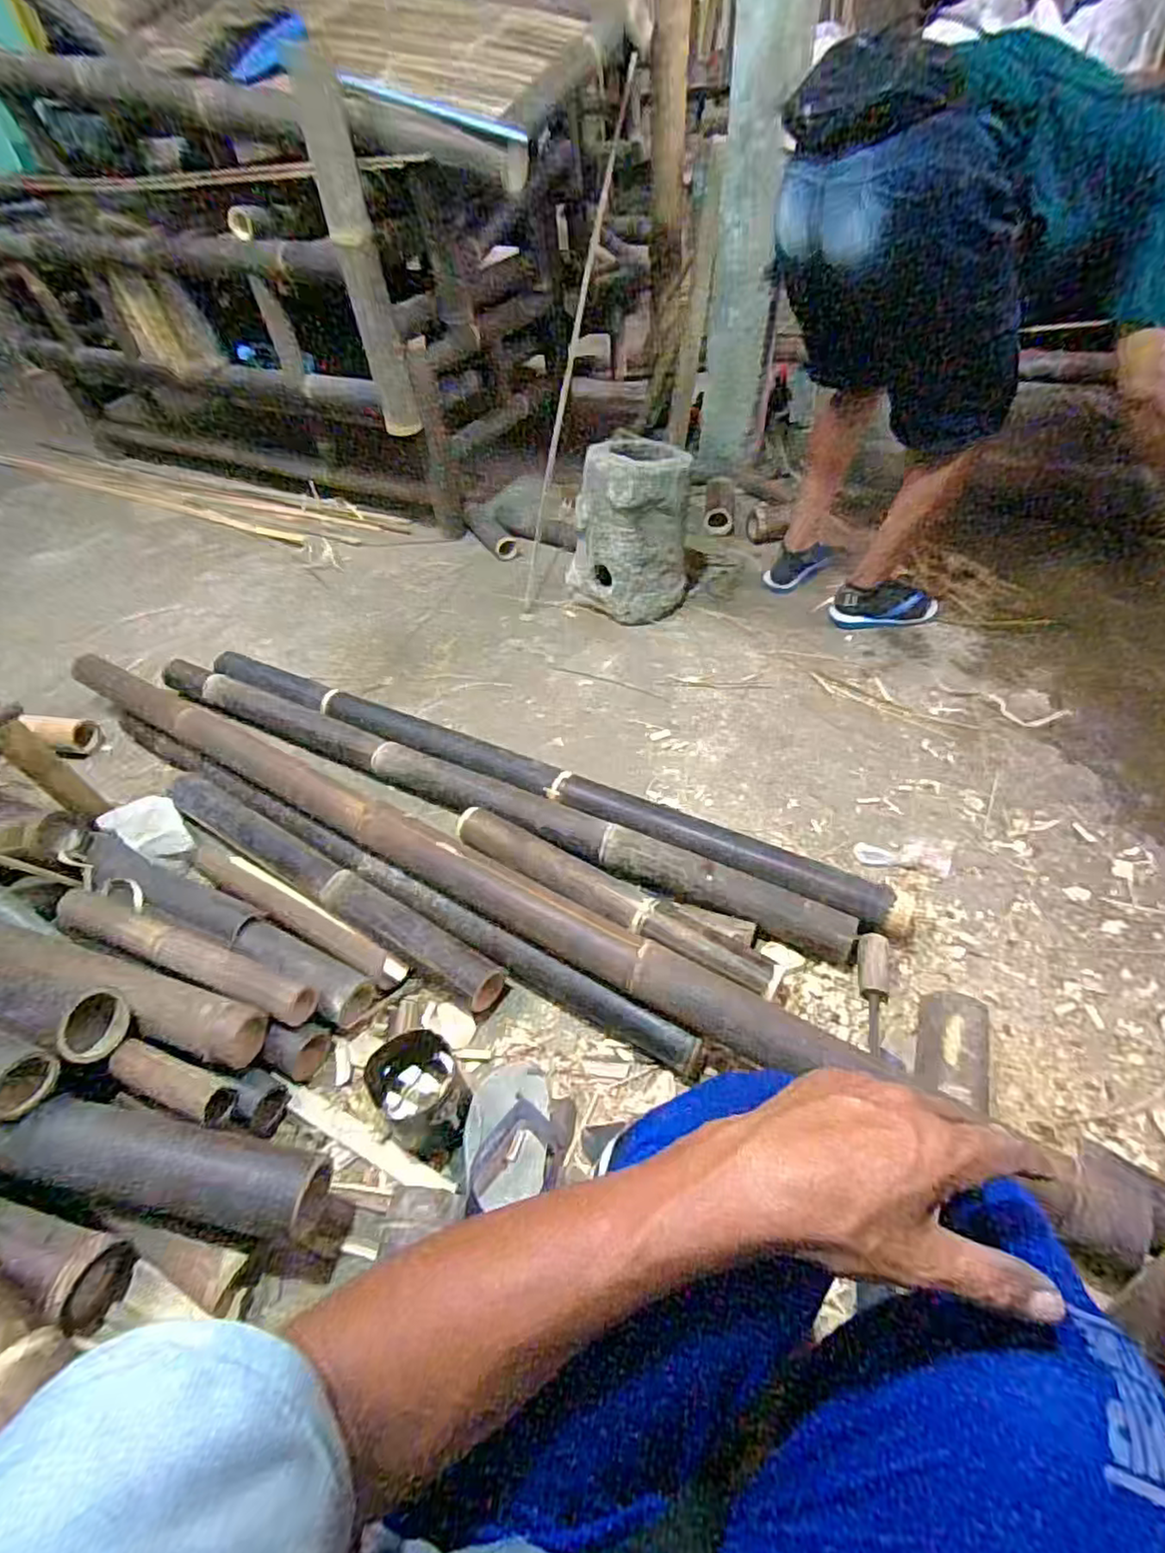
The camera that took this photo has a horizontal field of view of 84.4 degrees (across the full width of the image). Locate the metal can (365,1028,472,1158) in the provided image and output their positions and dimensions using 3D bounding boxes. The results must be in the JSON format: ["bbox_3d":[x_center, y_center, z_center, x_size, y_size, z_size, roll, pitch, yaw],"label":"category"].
[{"bbox_3d":[-0.190,0.382,0.776,0.094,0.105,0.123,-30,51,-22],"label":"metal can"}]

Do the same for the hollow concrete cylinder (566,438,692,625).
[{"bbox_3d":[0.119,-0.580,1.522,0.248,0.357,0.215,31,56,29],"label":"hollow concrete cylinder"}]

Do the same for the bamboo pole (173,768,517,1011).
[{"bbox_3d":[-0.424,0.156,1.028,0.727,0.089,0.079,23,52,24],"label":"bamboo pole"}]

